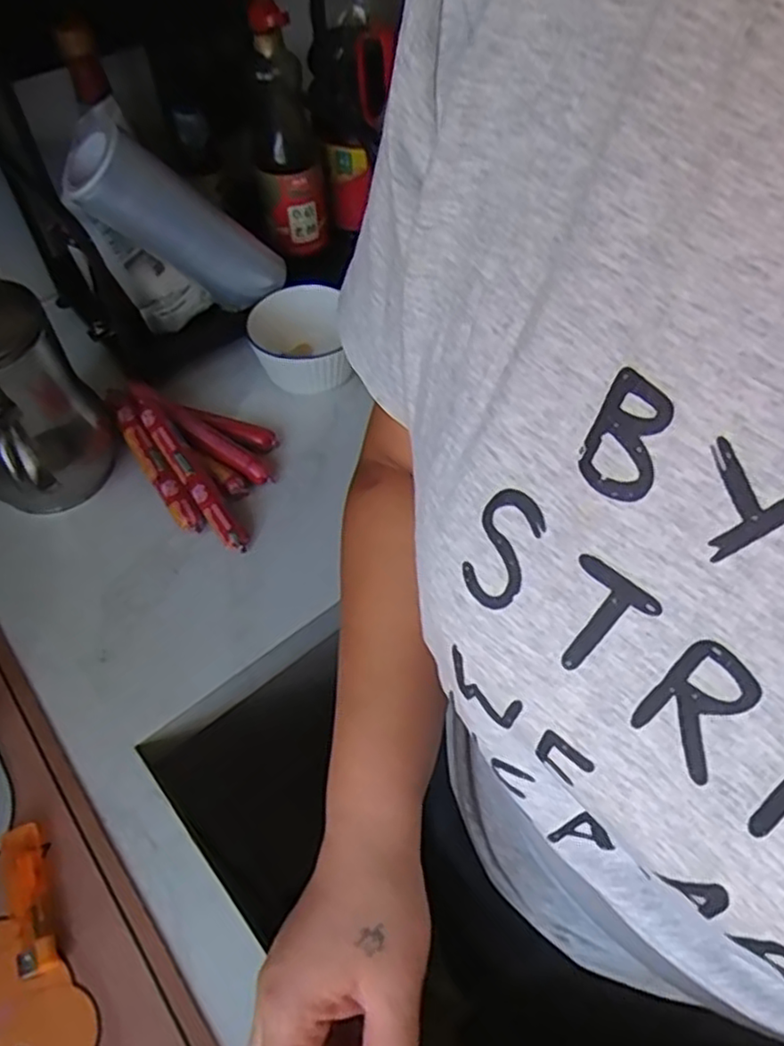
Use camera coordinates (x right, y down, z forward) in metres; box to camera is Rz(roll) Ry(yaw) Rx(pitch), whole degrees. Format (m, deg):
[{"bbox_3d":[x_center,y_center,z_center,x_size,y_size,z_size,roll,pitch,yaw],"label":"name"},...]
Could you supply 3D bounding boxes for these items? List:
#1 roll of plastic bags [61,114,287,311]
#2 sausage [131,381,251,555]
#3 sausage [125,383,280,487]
[{"bbox_3d":[-0.195,-0.274,0.652,0.074,0.207,0.077,-44,57,15],"label":"roll of plastic bags"},{"bbox_3d":[-0.180,-0.054,0.601,0.021,0.019,0.194,-31,74,-21],"label":"sausage"},{"bbox_3d":[-0.174,-0.082,0.627,0.158,0.021,0.027,35,59,3],"label":"sausage"}]

